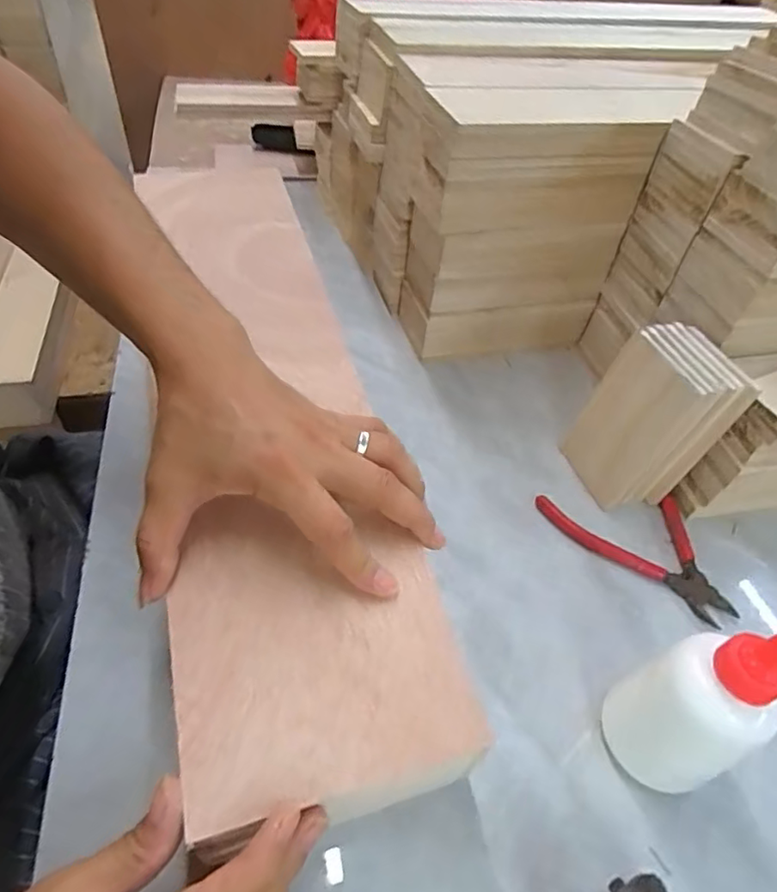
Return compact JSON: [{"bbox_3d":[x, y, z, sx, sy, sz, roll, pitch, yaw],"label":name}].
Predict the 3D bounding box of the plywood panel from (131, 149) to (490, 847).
[{"bbox_3d":[-0.086,-0.067,0.418,0.146,0.013,0.574,-7,52,-13],"label":"plywood panel"}]

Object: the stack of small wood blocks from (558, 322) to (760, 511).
[{"bbox_3d":[0.201,-0.020,0.450,0.070,0.123,0.084,-13,50,-18],"label":"stack of small wood blocks"}]

